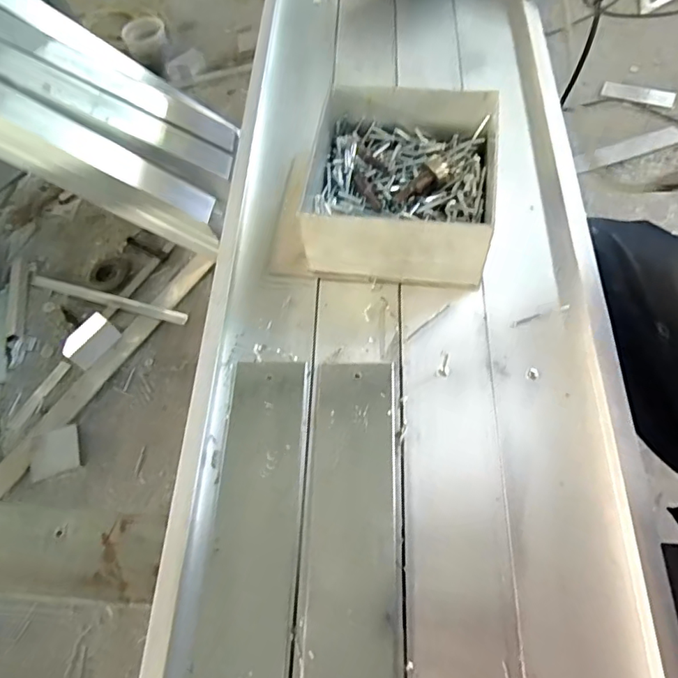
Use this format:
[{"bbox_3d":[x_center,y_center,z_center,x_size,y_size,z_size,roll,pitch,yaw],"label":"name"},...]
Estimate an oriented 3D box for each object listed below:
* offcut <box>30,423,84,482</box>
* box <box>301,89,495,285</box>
[{"bbox_3d":[-0.522,0.208,0.971,0.090,0.016,0.096,-22,62,-6],"label":"offcut"},{"bbox_3d":[0.053,-0.132,0.465,0.156,0.085,0.154,7,62,9],"label":"box"}]

